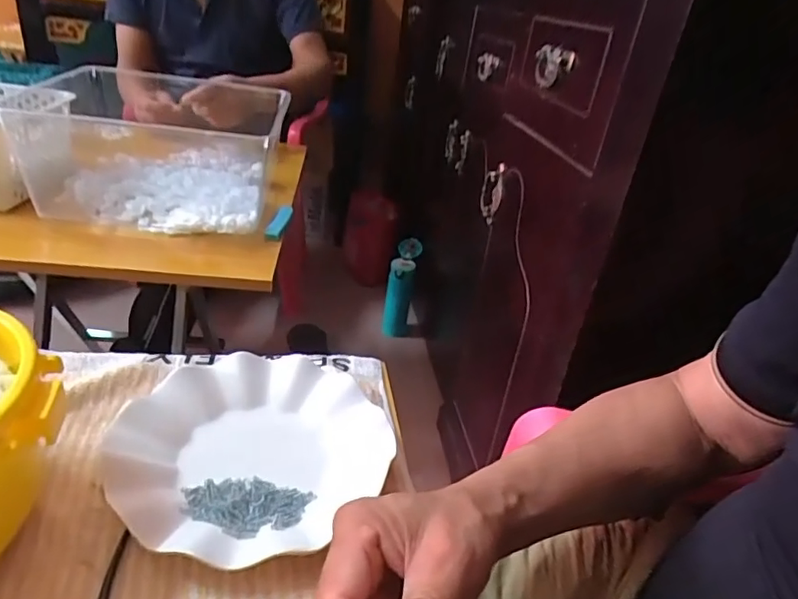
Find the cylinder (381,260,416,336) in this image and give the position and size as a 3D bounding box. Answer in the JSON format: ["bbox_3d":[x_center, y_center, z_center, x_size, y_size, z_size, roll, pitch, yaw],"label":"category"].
[{"bbox_3d":[-0.001,-0.002,1.417,0.067,0.215,0.058,8,30,-1],"label":"cylinder"}]

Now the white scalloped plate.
[{"bbox_3d":[-0.101,0.100,0.382,0.168,0.024,0.181,5,31,-3],"label":"white scalloped plate"}]

